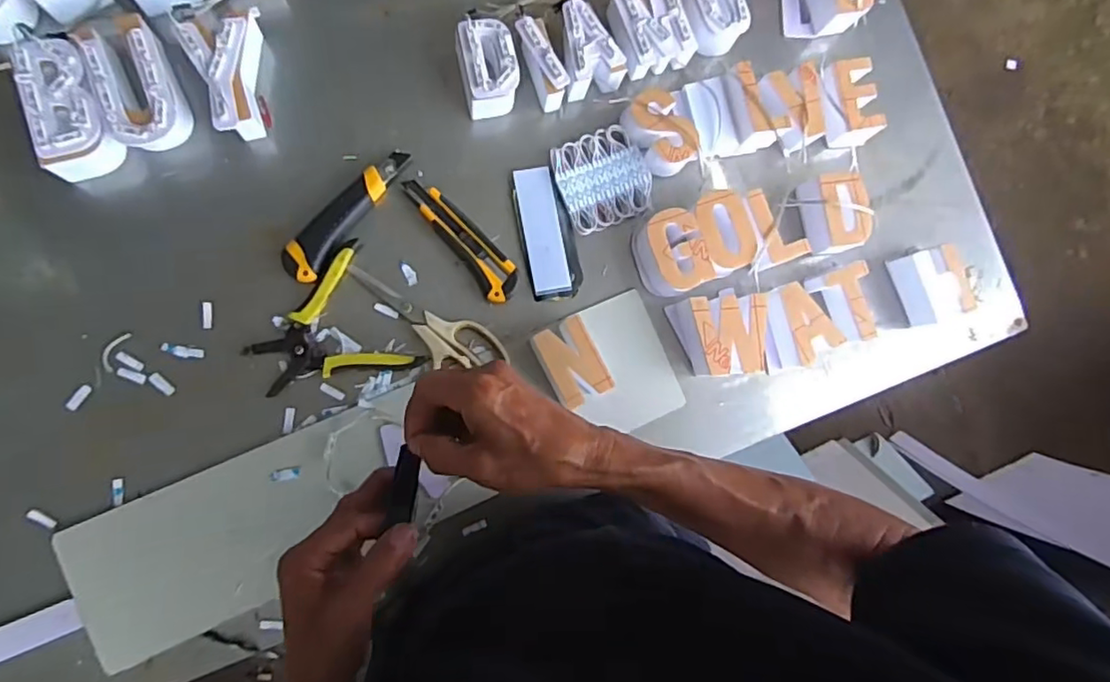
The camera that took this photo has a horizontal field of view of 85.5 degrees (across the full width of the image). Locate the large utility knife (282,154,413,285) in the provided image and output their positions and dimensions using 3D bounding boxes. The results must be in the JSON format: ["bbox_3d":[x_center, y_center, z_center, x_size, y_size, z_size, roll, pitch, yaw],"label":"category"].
[{"bbox_3d":[-0.212,-0.132,0.609,0.038,0.018,0.166,36,81,-5],"label":"large utility knife"}]

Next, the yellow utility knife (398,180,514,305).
[{"bbox_3d":[-0.096,-0.108,0.624,0.038,0.018,0.152,-41,92,-9],"label":"yellow utility knife"}]

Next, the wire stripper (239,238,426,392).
[{"bbox_3d":[-0.227,-0.003,0.598,0.144,0.013,0.138,-34,91,-10],"label":"wire stripper"}]

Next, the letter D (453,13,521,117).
[{"bbox_3d":[-0.072,-0.286,0.634,0.060,0.054,0.088,-12,88,-9],"label":"letter D"}]

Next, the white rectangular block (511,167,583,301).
[{"bbox_3d":[-0.009,-0.115,0.643,0.056,0.007,0.141,-12,88,-9],"label":"white rectangular block"}]

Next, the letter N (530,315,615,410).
[{"bbox_3d":[0.016,0.022,0.616,0.057,0.047,0.081,-27,90,-10],"label":"letter N"}]

